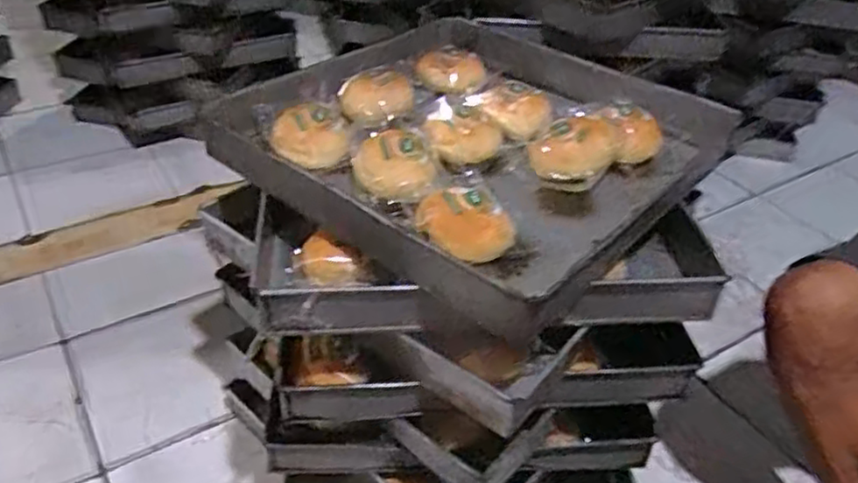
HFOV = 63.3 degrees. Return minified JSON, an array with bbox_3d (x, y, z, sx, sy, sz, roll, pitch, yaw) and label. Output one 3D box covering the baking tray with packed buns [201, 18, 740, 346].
[{"bbox_3d":[0.053,-0.114,0.802,0.463,0.057,0.456,30,45,30],"label":"baking tray with packed buns"}]

